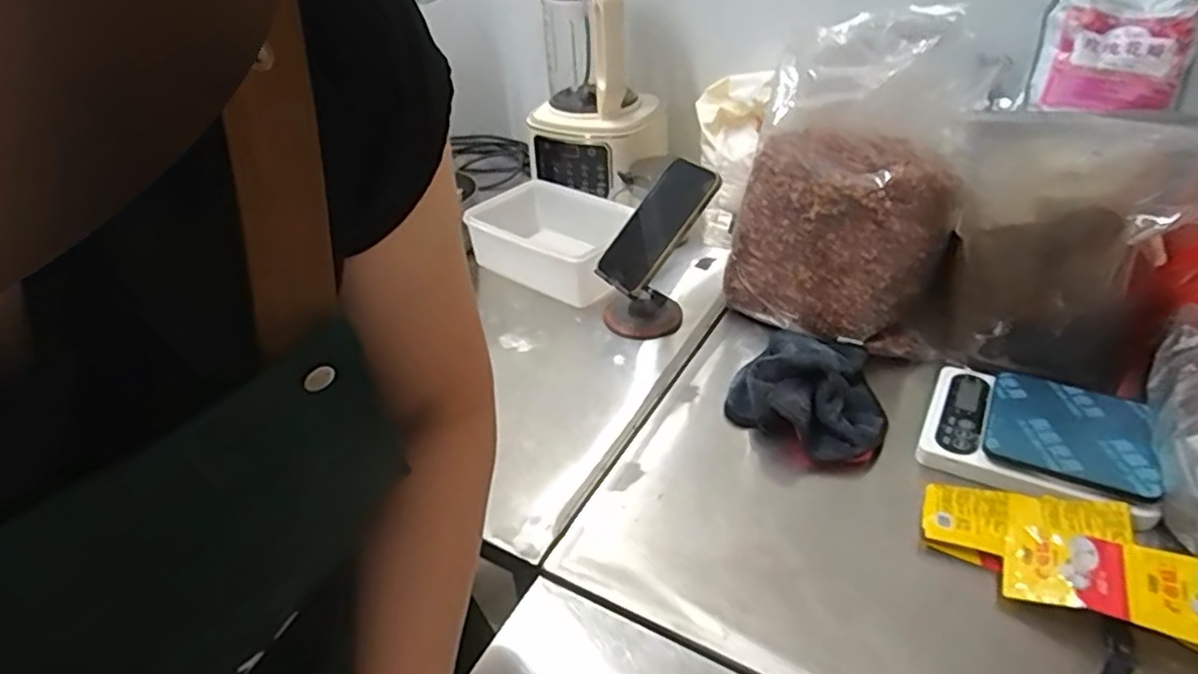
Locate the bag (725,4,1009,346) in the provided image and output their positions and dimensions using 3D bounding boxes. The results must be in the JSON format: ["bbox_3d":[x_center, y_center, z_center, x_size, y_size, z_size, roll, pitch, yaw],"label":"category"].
[{"bbox_3d":[0.251,-0.112,0.711,0.199,0.172,0.124,27,46,35],"label":"bag"}]

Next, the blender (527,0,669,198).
[{"bbox_3d":[-0.008,-0.371,0.933,0.173,0.264,0.202,9,38,17],"label":"blender"}]

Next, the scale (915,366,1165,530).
[{"bbox_3d":[0.383,0.080,0.584,0.166,0.029,0.143,18,42,27],"label":"scale"}]

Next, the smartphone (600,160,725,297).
[{"bbox_3d":[0.064,-0.125,0.740,0.012,0.155,0.074,24,20,-51],"label":"smartphone"}]

